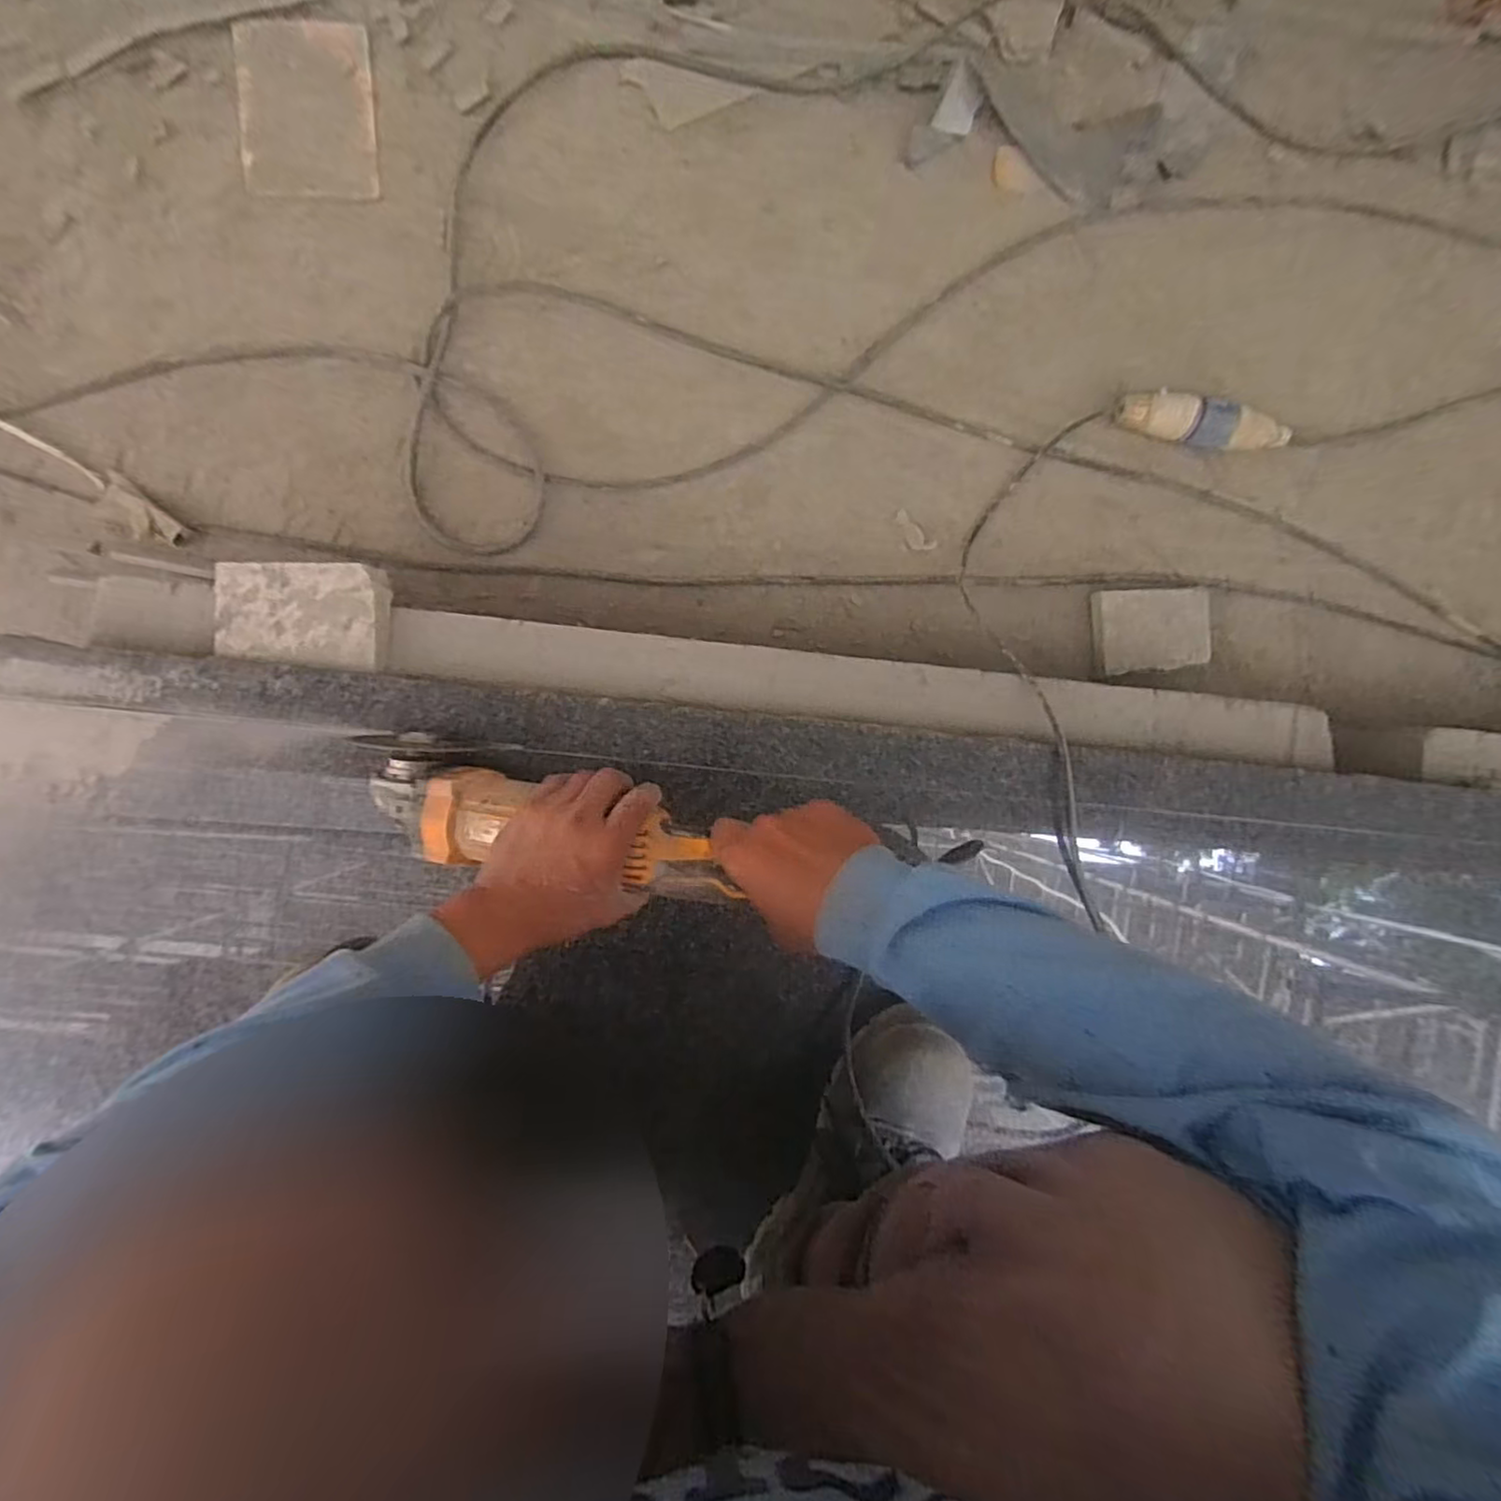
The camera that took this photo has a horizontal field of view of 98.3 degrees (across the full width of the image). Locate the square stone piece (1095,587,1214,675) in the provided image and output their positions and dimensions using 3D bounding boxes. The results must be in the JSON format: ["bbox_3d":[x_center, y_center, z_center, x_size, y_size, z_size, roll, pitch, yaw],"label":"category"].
[{"bbox_3d":[0.470,-0.141,0.755,0.132,0.023,0.095,-5,91,-3],"label":"square stone piece"}]

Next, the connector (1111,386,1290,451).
[{"bbox_3d":[0.519,-0.377,0.748,0.206,0.042,0.052,6,90,-3],"label":"connector"}]

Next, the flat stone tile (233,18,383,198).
[{"bbox_3d":[-0.488,-0.702,0.713,0.139,0.009,0.185,-3,91,-3],"label":"flat stone tile"}]

